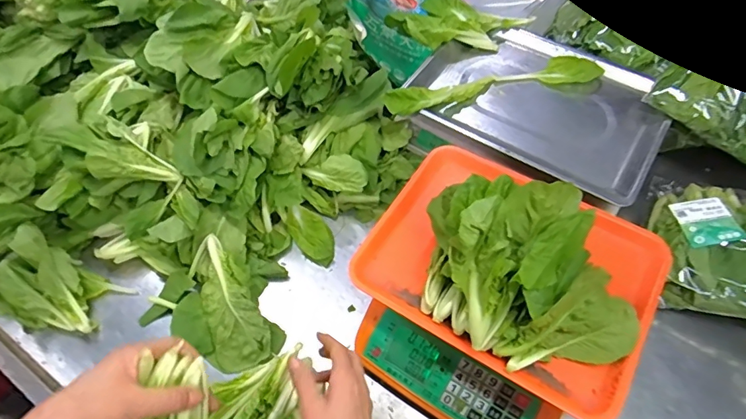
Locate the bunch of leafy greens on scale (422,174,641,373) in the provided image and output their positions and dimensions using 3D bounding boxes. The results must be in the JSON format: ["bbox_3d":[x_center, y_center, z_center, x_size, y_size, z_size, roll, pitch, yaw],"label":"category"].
[{"bbox_3d":[0.159,0.056,0.466,0.205,0.096,0.159,4,58,6],"label":"bunch of leafy greens on scale"}]

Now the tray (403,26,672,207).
[{"bbox_3d":[0.236,-0.157,0.676,0.331,0.029,0.232,30,64,20],"label":"tray"}]

